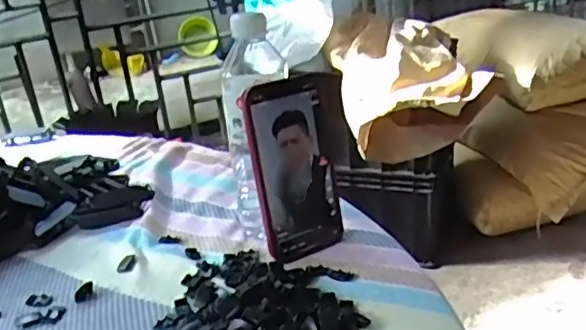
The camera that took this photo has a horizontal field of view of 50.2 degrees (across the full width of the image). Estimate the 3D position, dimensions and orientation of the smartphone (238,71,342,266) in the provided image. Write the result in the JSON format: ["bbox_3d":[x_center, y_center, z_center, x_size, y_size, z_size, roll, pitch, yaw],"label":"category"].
[{"bbox_3d":[0.004,0.001,0.555,0.080,0.156,0.015,-15,15,-22],"label":"smartphone"}]

